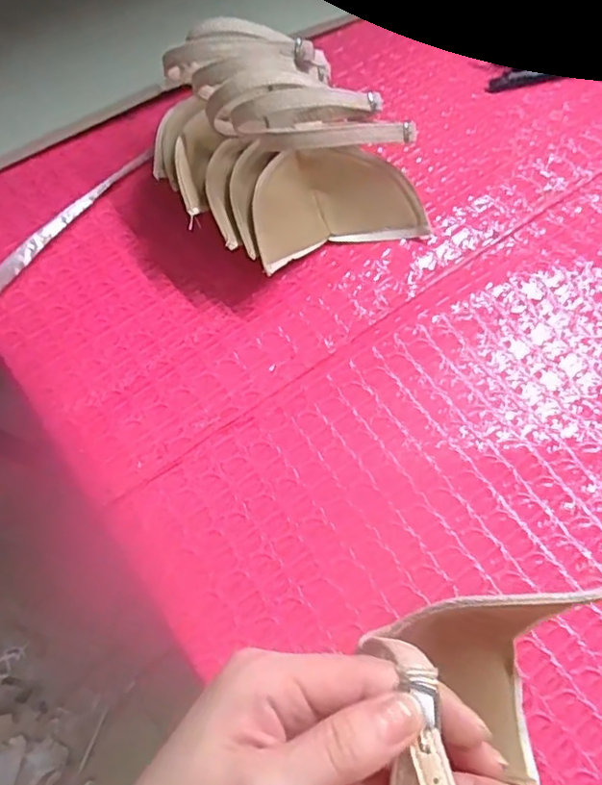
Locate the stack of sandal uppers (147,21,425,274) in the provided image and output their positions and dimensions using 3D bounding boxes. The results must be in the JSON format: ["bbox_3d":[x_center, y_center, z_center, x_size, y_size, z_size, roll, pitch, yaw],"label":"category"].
[{"bbox_3d":[-0.017,-0.158,0.379,0.139,0.097,0.155,-28,65,-12],"label":"stack of sandal uppers"}]

